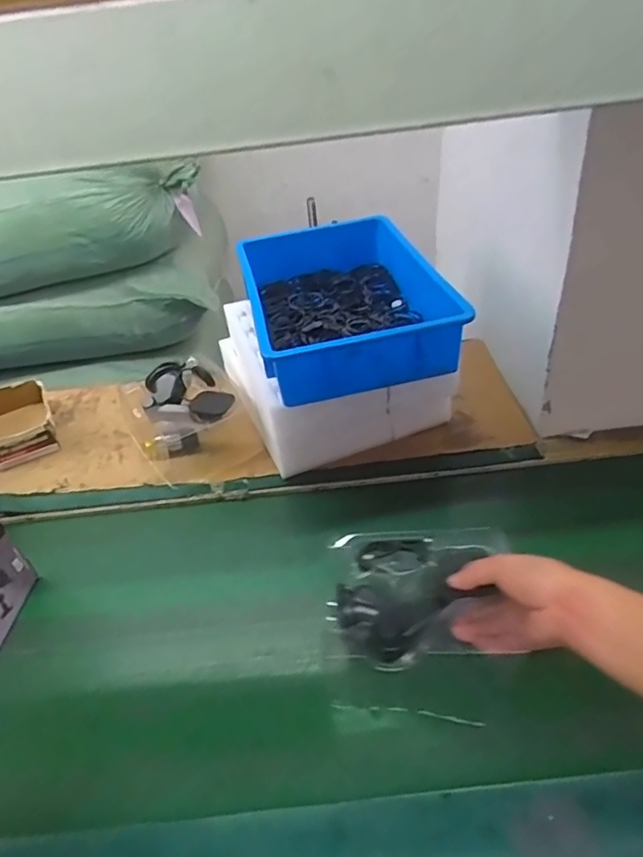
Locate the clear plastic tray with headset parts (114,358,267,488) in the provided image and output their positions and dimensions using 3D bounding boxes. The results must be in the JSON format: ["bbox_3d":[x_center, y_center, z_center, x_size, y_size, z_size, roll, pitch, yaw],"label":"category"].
[{"bbox_3d":[-0.207,-0.019,0.874,0.165,0.108,0.172,-28,42,-30],"label":"clear plastic tray with headset parts"}]

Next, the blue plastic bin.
[{"bbox_3d":[0.025,-0.201,0.865,0.270,0.098,0.420,-9,36,-7],"label":"blue plastic bin"}]

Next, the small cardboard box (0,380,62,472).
[{"bbox_3d":[-0.515,-0.010,0.945,0.115,0.053,0.189,-20,39,-21],"label":"small cardboard box"}]

